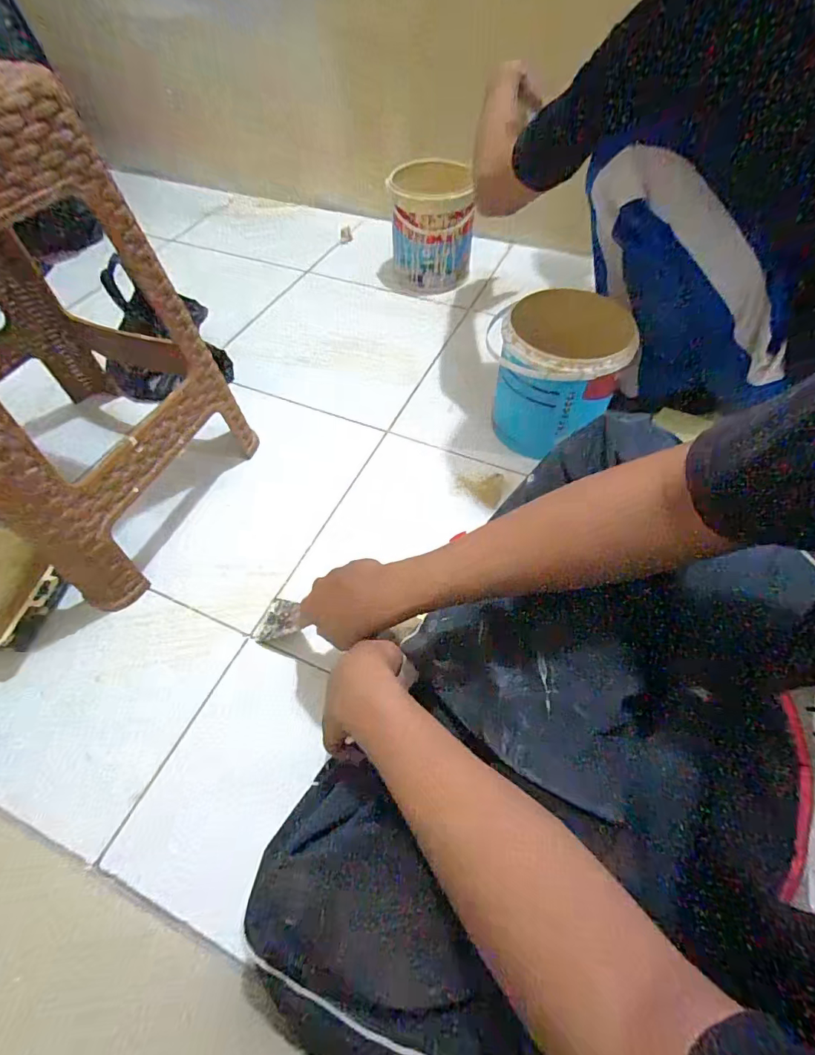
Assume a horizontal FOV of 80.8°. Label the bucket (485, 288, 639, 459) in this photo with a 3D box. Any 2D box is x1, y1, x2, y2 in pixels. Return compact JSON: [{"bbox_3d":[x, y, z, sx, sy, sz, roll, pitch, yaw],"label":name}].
[{"bbox_3d":[0.215,-0.233,0.744,0.168,0.207,0.185,-2,54,4],"label":"bucket"}]

